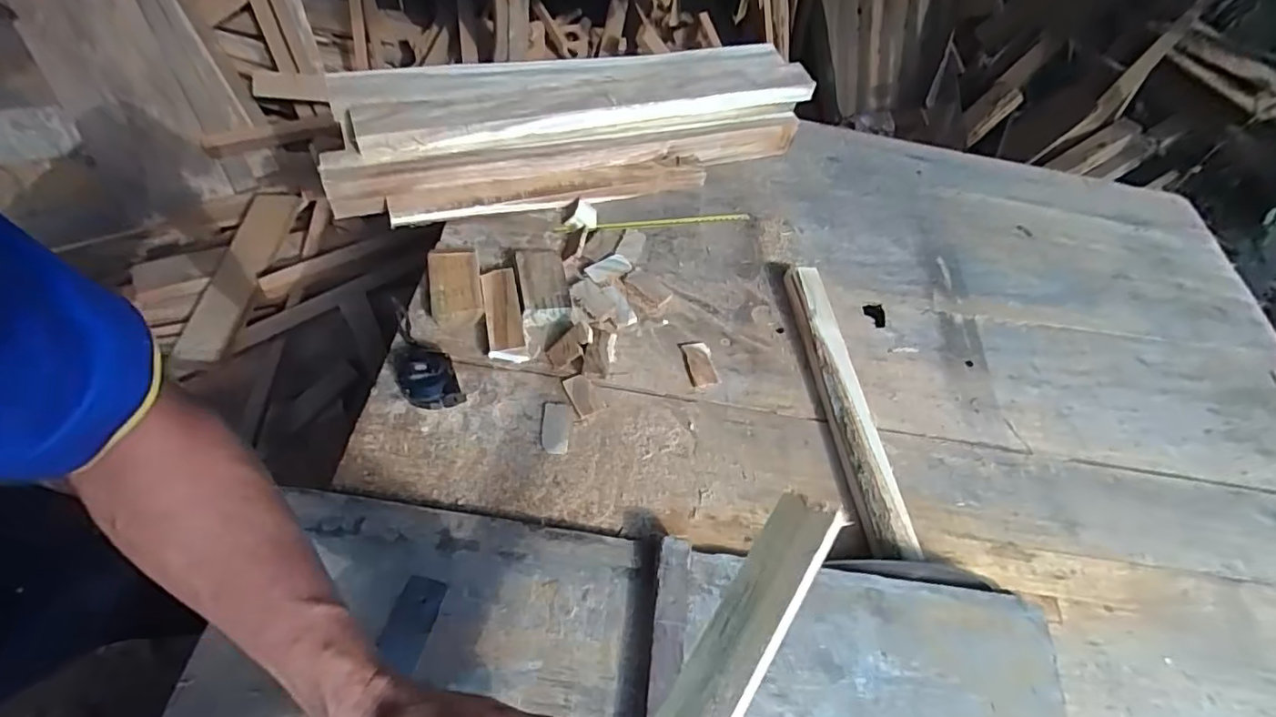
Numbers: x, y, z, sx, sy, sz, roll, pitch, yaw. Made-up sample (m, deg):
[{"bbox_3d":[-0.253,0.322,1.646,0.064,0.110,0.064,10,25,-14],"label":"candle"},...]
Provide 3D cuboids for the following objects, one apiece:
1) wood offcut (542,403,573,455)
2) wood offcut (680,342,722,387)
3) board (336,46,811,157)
[{"bbox_3d":[-0.089,0.077,0.627,0.030,0.012,0.057,3,48,0],"label":"wood offcut"},{"bbox_3d":[0.076,0.005,0.696,0.035,0.009,0.060,-10,50,-12],"label":"wood offcut"},{"bbox_3d":[-0.063,-0.393,0.833,0.681,0.028,0.141,-15,70,-18],"label":"board"}]

